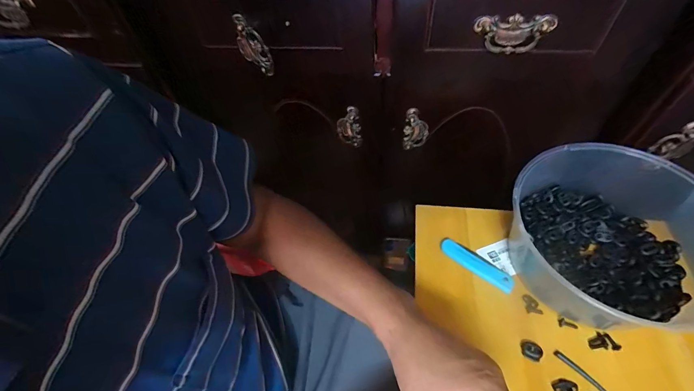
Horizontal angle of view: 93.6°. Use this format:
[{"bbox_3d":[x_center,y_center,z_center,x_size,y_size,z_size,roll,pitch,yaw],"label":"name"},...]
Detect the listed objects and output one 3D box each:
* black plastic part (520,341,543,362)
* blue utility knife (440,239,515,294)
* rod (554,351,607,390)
[{"bbox_3d":[0.210,0.176,0.371,0.022,0.004,0.019,15,57,15],"label":"black plastic part"},{"bbox_3d":[0.173,0.091,0.436,0.100,0.006,0.026,33,63,24],"label":"blue utility knife"},{"bbox_3d":[0.268,0.203,0.352,0.009,0.006,0.089,-38,60,-20],"label":"rod"}]

